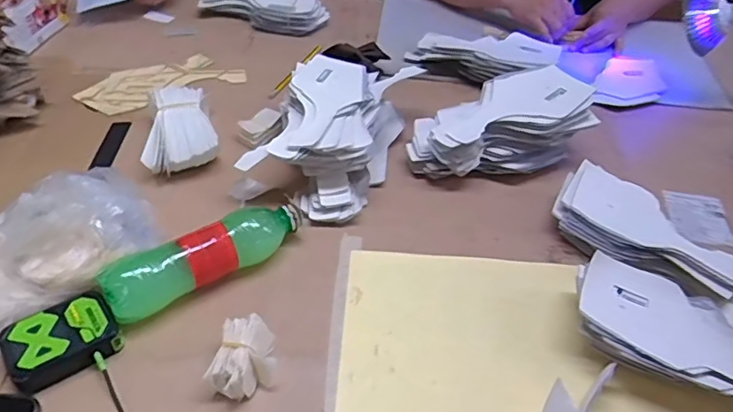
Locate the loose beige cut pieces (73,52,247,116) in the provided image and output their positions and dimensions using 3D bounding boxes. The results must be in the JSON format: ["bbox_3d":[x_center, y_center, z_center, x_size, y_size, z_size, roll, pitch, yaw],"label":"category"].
[{"bbox_3d":[-0.309,-0.188,0.860,0.229,0.017,0.107,-29,53,-31],"label":"loose beige cut pieces"}]

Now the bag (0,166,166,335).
[{"bbox_3d":[-0.328,0.035,0.558,0.220,0.077,0.140,-32,55,-33],"label":"bag"}]

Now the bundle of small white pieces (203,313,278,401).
[{"bbox_3d":[-0.107,0.138,0.509,0.052,0.035,0.069,9,43,4],"label":"bundle of small white pieces"}]

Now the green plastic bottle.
[{"bbox_3d":[-0.159,0.050,0.574,0.205,0.053,0.053,-24,50,-27],"label":"green plastic bottle"}]

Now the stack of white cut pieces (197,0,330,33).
[{"bbox_3d":[-0.183,-0.371,1.035,0.214,0.042,0.117,24,46,19],"label":"stack of white cut pieces"}]

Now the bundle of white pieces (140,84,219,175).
[{"bbox_3d":[-0.244,-0.100,0.729,0.091,0.050,0.145,-12,46,-17],"label":"bundle of white pieces"}]

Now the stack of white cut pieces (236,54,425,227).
[{"bbox_3d":[-0.055,-0.104,0.729,0.181,0.094,0.253,14,44,9],"label":"stack of white cut pieces"}]

